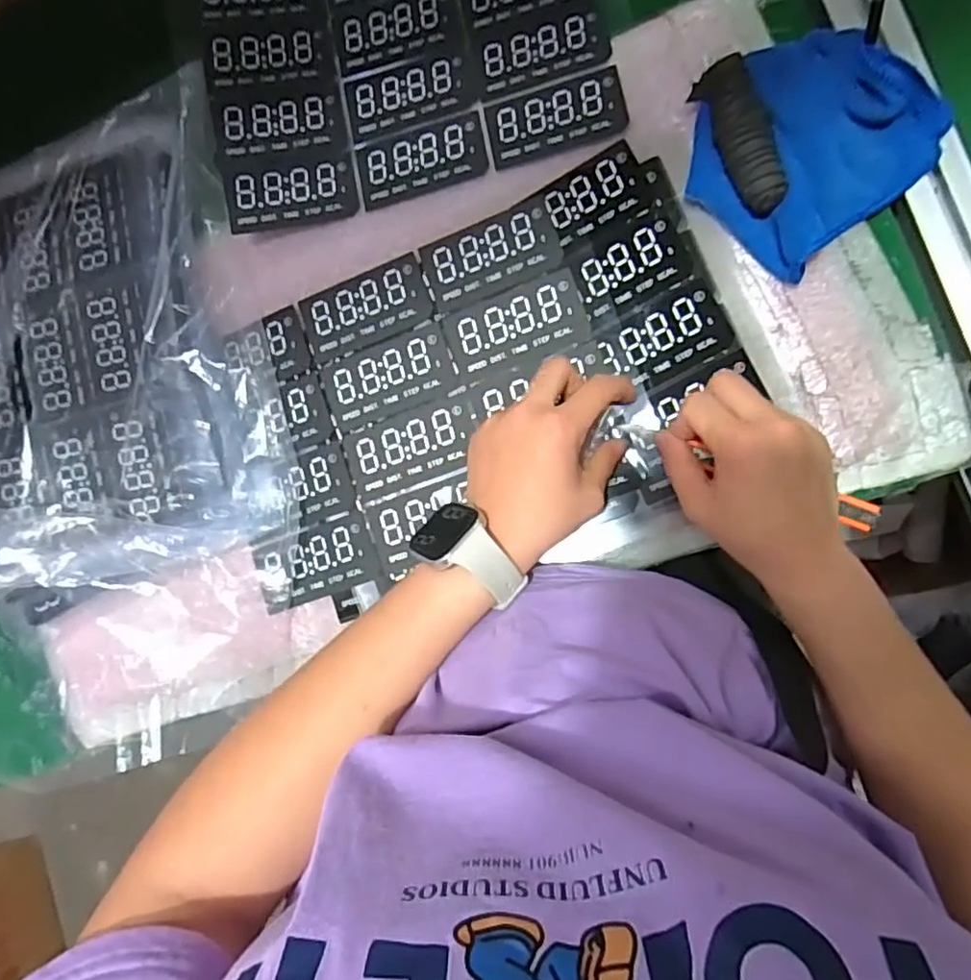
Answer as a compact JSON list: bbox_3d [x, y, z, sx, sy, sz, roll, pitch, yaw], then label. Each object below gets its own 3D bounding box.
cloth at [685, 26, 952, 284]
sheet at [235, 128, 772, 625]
[{"bbox_3d":[0.198,-0.214,0.382,0.134,0.034,0.121,-42,84,6],"label":"cloth"},{"bbox_3d":[-0.016,-0.066,0.428,0.343,0.012,0.207,-22,86,7],"label":"sheet"}]

